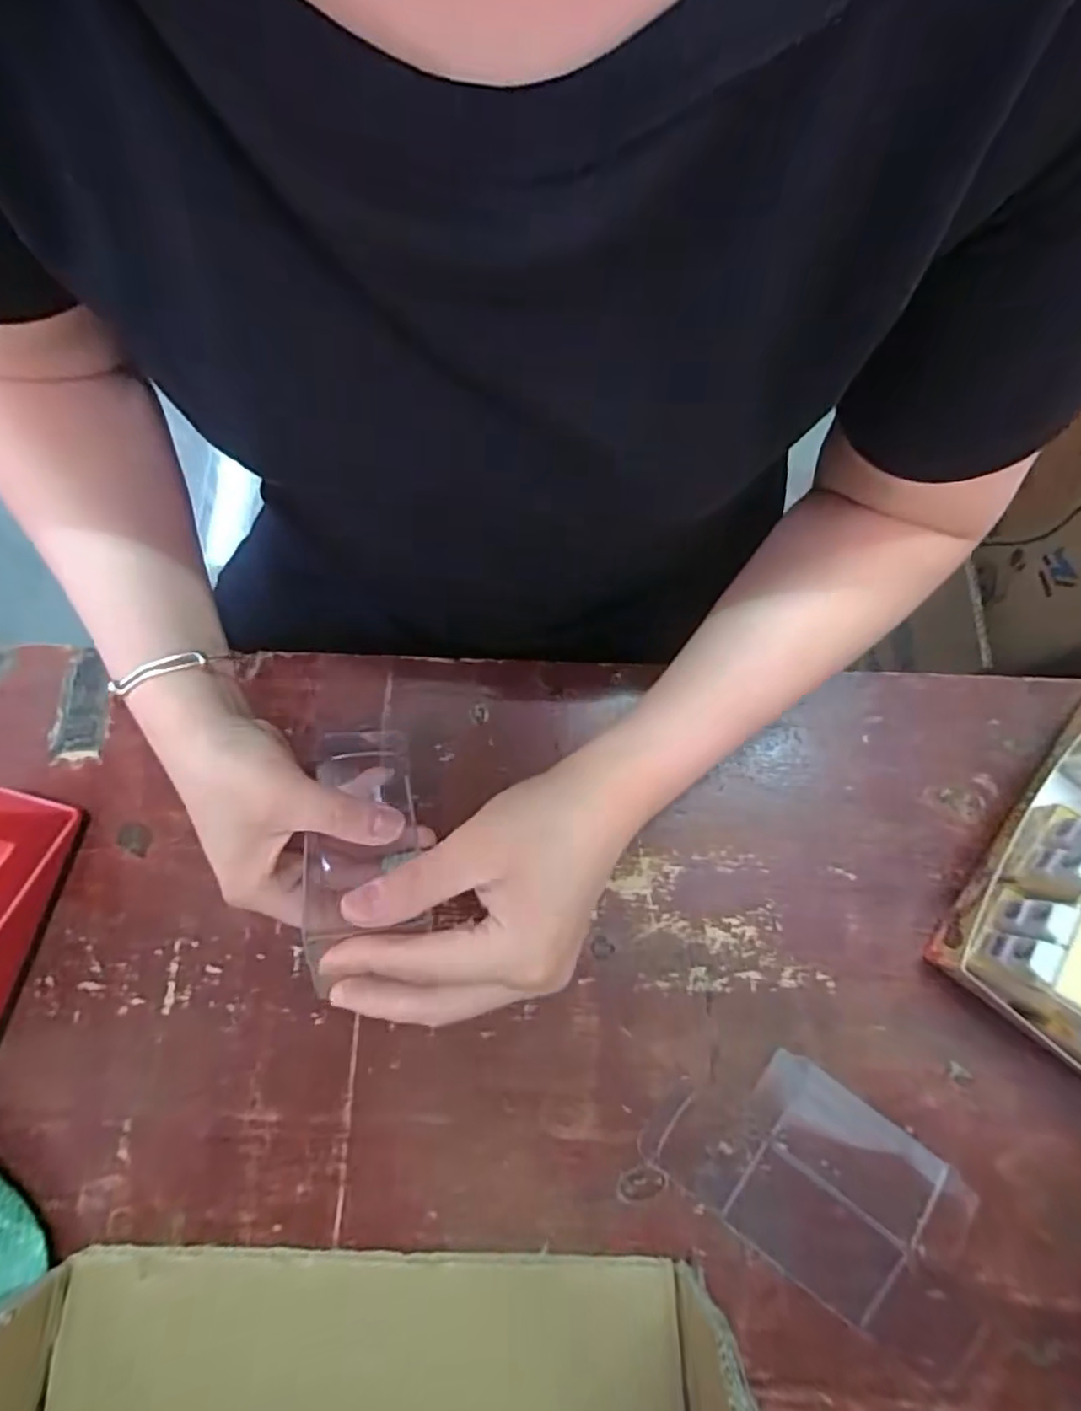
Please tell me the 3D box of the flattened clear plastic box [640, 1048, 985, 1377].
[{"bbox_3d":[0.153,0.258,0.340,0.175,0.005,0.092,34,80,9],"label":"flattened clear plastic box"}]

